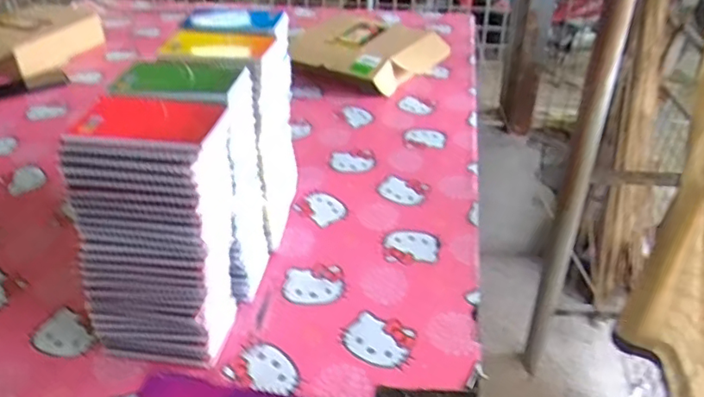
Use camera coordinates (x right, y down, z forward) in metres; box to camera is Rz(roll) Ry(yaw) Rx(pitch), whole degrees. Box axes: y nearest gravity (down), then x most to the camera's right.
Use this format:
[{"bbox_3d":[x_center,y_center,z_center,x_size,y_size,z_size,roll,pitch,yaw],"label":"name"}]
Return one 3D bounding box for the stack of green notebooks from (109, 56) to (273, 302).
[{"bbox_3d":[-0.178,-0.012,0.703,0.131,0.287,0.115,3,35,8],"label":"stack of green notebooks"}]

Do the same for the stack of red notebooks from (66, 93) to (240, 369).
[{"bbox_3d":[-0.201,0.043,0.623,0.153,0.283,0.097,3,35,7],"label":"stack of red notebooks"}]

